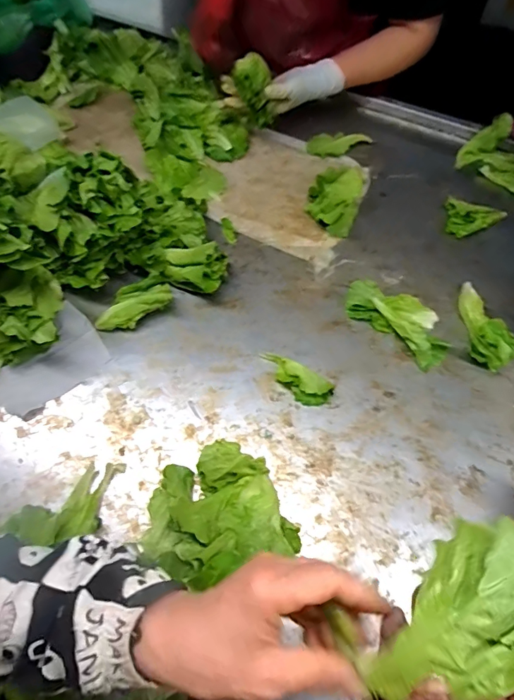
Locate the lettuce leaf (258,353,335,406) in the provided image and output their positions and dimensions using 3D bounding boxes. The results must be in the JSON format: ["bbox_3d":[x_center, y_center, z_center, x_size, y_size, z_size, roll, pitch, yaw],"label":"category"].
[{"bbox_3d":[0.047,0.035,0.578,0.103,0.026,0.037,35,65,15],"label":"lettuce leaf"}]

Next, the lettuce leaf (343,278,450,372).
[{"bbox_3d":[0.199,-0.049,0.627,0.158,0.031,0.081,39,67,17],"label":"lettuce leaf"}]

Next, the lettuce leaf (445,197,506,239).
[{"bbox_3d":[0.350,-0.208,0.727,0.092,0.023,0.066,15,62,6],"label":"lettuce leaf"}]

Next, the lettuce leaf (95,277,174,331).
[{"bbox_3d":[-0.171,-0.060,0.619,0.104,0.037,0.054,-28,66,-16],"label":"lettuce leaf"}]

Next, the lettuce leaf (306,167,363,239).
[{"bbox_3d":[0.123,-0.243,0.714,0.080,0.052,0.114,16,62,6],"label":"lettuce leaf"}]

